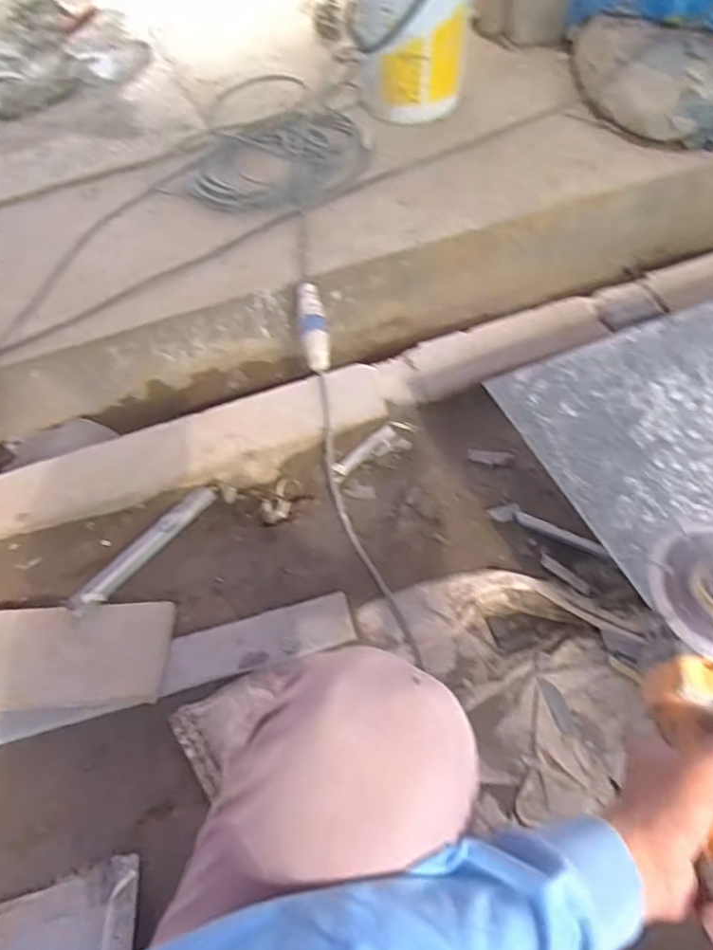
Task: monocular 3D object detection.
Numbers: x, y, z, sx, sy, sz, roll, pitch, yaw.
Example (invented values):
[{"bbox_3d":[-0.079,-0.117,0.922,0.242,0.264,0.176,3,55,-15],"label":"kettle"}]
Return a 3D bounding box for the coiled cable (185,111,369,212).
[{"bbox_3d":[-0.184,-0.749,1.453,0.444,0.048,0.376,-16,57,-6],"label":"coiled cable"}]

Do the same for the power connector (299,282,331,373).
[{"bbox_3d":[-0.083,-0.281,1.197,0.051,0.041,0.204,-10,69,-3],"label":"power connector"}]

